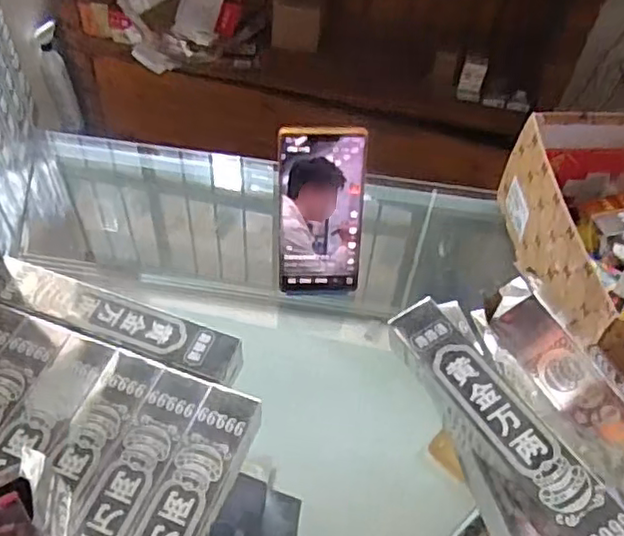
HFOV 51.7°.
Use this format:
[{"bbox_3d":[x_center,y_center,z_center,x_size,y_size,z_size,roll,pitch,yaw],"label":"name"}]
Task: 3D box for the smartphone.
[{"bbox_3d":[0.008,-0.047,0.567,0.074,0.156,0.009,0,26,-4],"label":"smartphone"}]

